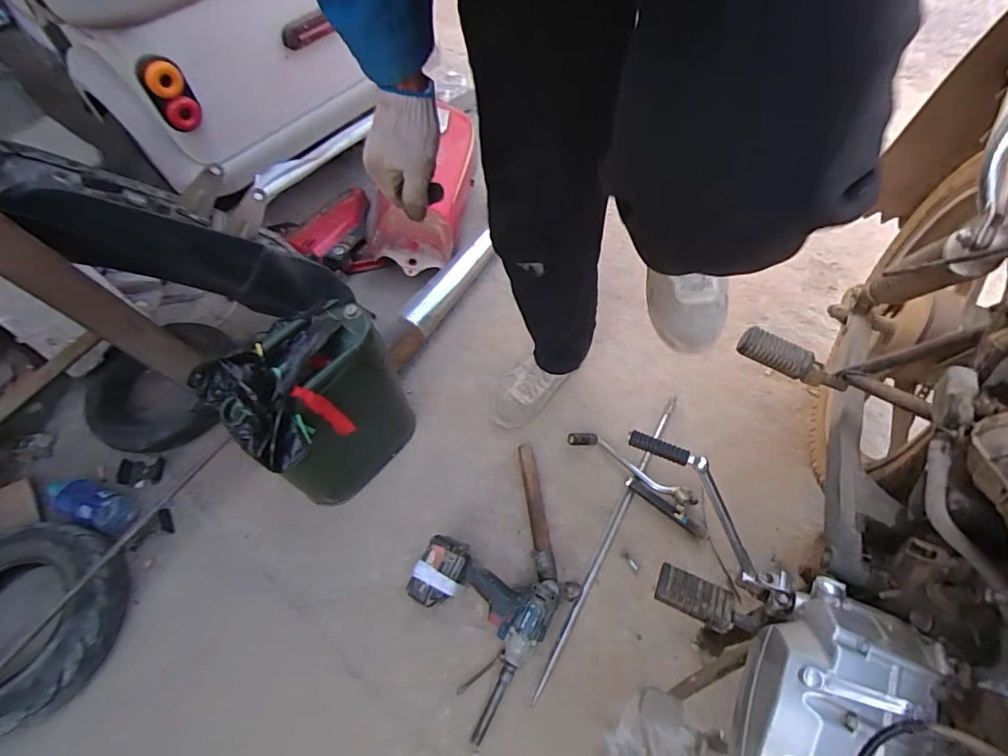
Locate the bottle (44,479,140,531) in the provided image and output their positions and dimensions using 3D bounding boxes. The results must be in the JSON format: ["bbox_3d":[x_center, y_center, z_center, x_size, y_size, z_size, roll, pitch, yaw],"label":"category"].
[{"bbox_3d":[-0.859,0.259,1.014,0.223,0.071,0.077,14,60,12],"label":"bottle"}]

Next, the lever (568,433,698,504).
[{"bbox_3d":[0.269,0.184,1.028,0.282,0.035,0.052,26,63,18],"label":"lever"}]

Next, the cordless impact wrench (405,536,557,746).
[{"bbox_3d":[-0.066,0.429,0.855,0.251,0.096,0.266,27,64,19],"label":"cordless impact wrench"}]

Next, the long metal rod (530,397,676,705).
[{"bbox_3d":[0.211,0.299,0.959,0.021,0.016,0.649,25,63,18],"label":"long metal rod"}]

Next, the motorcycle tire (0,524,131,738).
[{"bbox_3d":[-0.869,0.430,0.867,0.329,0.127,0.334,11,60,10],"label":"motorcycle tire"}]

